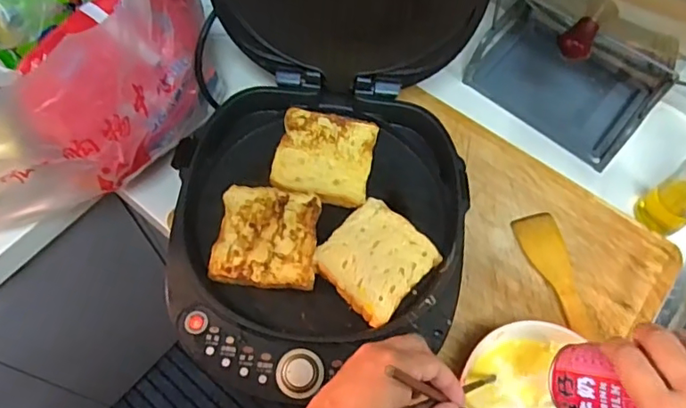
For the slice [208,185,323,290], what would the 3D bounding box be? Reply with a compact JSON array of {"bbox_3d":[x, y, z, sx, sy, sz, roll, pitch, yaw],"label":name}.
[{"bbox_3d":[-0.075,0.033,0.558,0.099,0.015,0.104,6,61,5],"label":"slice"}]

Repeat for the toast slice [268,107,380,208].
[{"bbox_3d":[-0.019,-0.054,0.610,0.102,0.019,0.108,8,61,7],"label":"toast slice"}]

